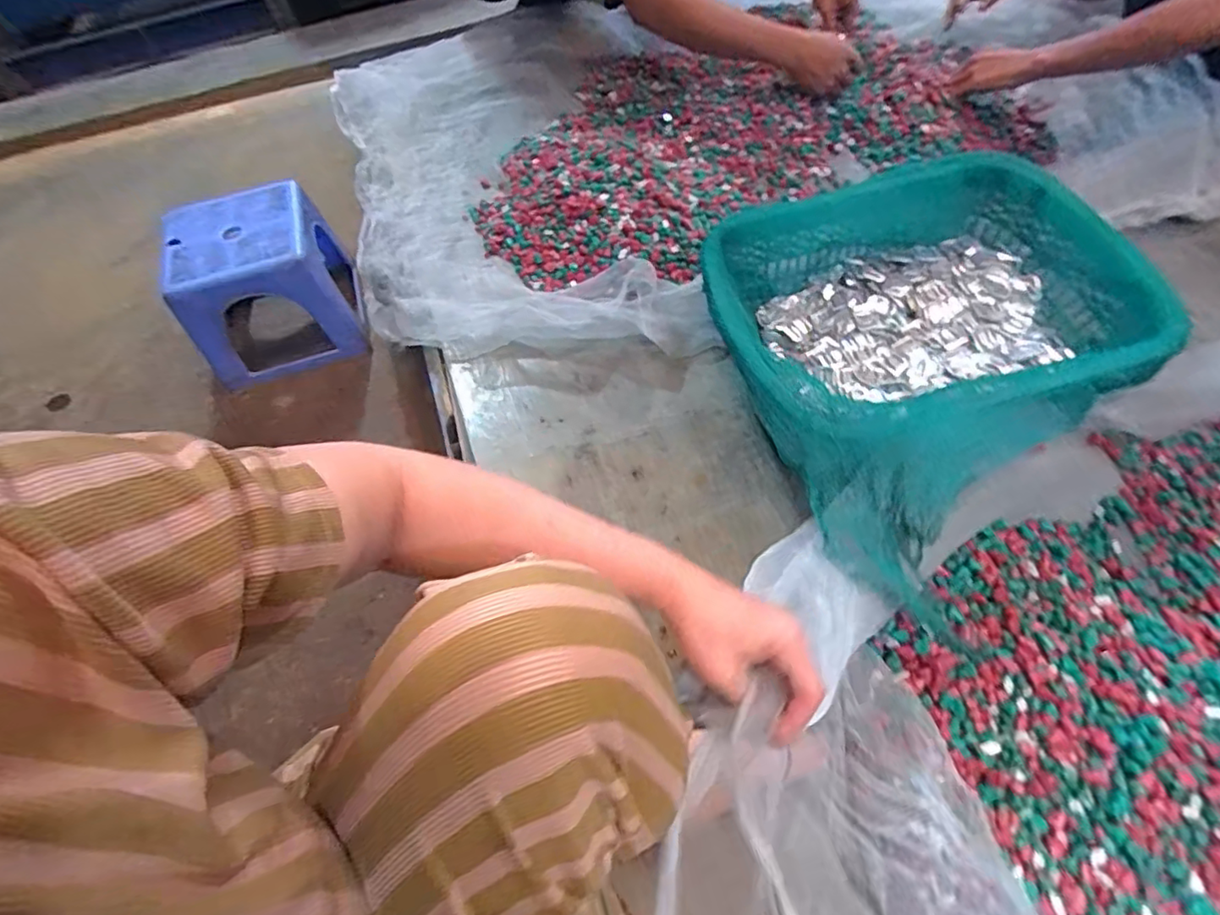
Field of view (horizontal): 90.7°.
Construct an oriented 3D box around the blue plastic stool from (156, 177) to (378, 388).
[{"bbox_3d":[-0.576,-0.291,1.014,0.227,0.219,0.219,-18,58,-6],"label":"blue plastic stool"}]

